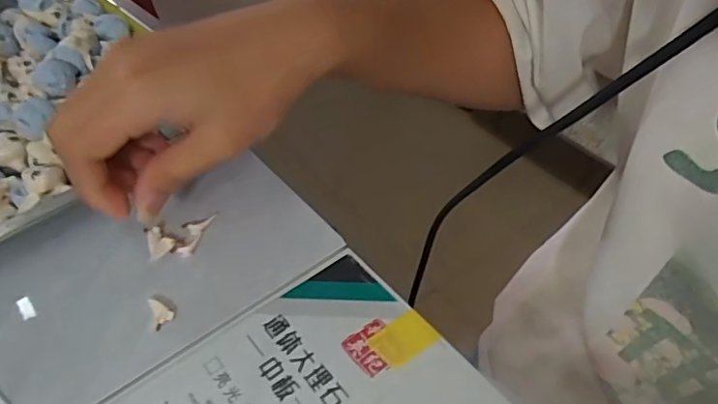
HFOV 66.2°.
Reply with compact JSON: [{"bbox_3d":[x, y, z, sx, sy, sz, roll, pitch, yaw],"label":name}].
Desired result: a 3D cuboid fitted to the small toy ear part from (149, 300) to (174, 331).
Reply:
[{"bbox_3d":[-0.090,0.050,0.251,0.009,0.004,0.016,-20,49,-17],"label":"small toy ear part"}]

